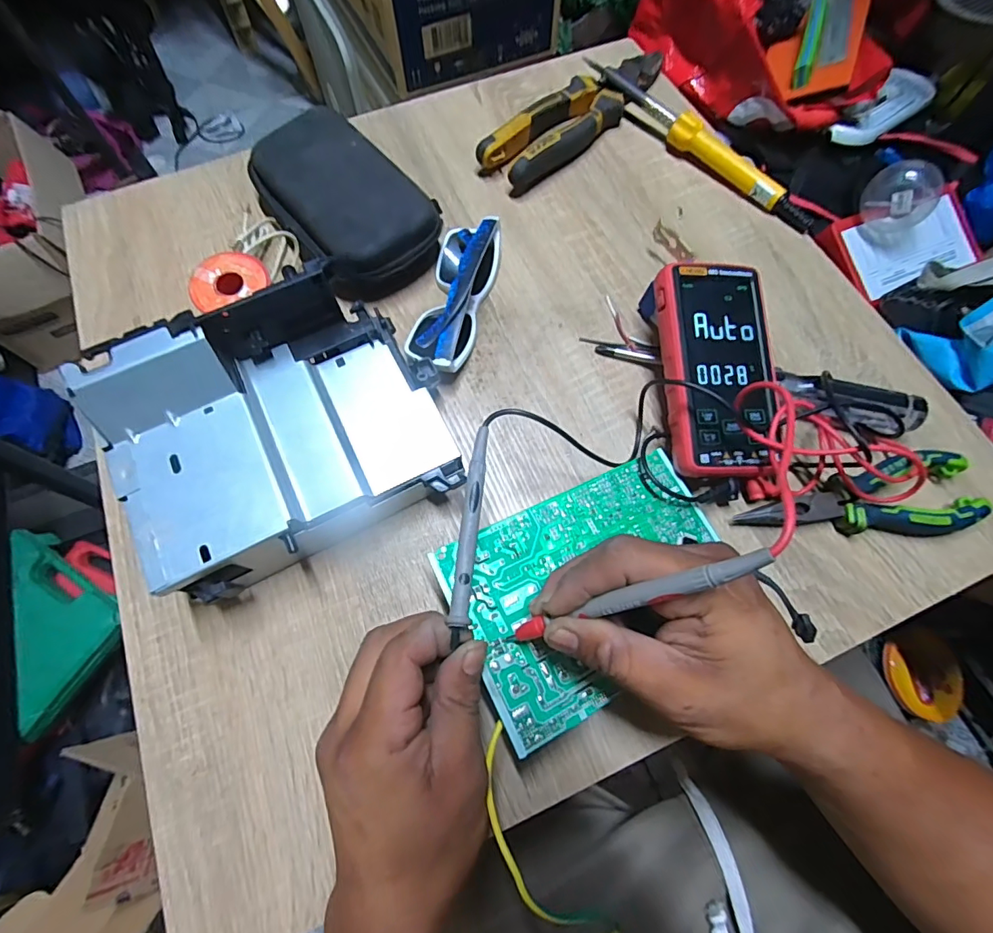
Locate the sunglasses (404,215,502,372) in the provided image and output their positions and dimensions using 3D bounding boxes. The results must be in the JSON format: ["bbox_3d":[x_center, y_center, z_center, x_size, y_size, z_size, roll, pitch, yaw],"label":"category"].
[{"bbox_3d":[-0.034,-0.135,0.372,0.048,0.042,0.138,14,70,6],"label":"sunglasses"}]

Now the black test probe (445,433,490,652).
[{"bbox_3d":[-0.014,0.032,0.260,0.010,0.007,0.113,5,69,3],"label":"black test probe"}]

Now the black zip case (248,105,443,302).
[{"bbox_3d":[-0.124,-0.218,0.399,0.109,0.050,0.174,-37,73,-13],"label":"black zip case"}]

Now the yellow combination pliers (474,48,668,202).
[{"bbox_3d":[0.080,-0.333,0.450,0.054,0.030,0.223,42,75,15],"label":"yellow combination pliers"}]

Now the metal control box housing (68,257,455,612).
[{"bbox_3d":[-0.131,-0.020,0.303,0.187,0.094,0.147,-28,71,-10],"label":"metal control box housing"}]

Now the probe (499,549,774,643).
[{"bbox_3d":[0.054,0.064,0.221,0.007,0.144,0.009,6,61,-43],"label":"probe"}]

